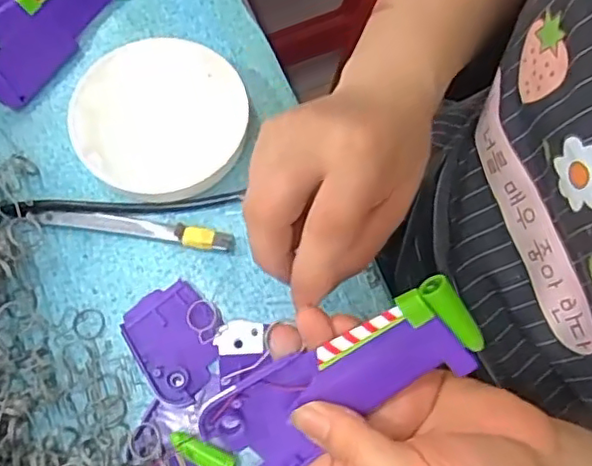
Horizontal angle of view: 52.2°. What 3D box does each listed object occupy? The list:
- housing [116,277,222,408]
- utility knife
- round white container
[{"bbox_3d":[-0.067,0.061,0.348,0.050,0.009,0.065,-30,73,-12],"label":"housing"},{"bbox_3d":[-0.100,-0.003,0.367,0.125,0.012,0.016,7,70,1],"label":"utility knife"},{"bbox_3d":[-0.086,-0.073,0.385,0.104,0.026,0.101,1,70,-2],"label":"round white container"}]

